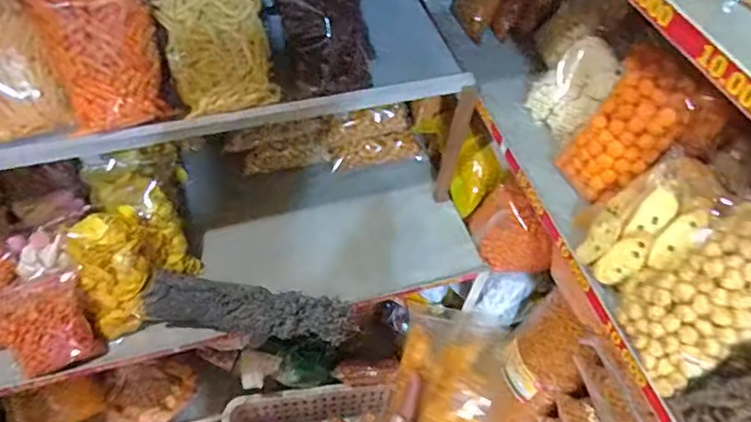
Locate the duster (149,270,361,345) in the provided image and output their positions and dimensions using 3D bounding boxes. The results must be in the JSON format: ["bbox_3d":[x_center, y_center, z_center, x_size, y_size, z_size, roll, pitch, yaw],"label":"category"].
[{"bbox_3d":[-0.225,0.179,0.947,0.365,0.079,0.080,7,52,4],"label":"duster"}]

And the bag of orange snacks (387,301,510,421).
[{"bbox_3d":[0.067,0.165,0.427,0.080,0.042,0.172,2,62,0],"label":"bag of orange snacks"}]

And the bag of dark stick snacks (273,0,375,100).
[{"bbox_3d":[-0.091,-0.311,0.854,0.161,0.242,0.080,-5,25,8],"label":"bag of dark stick snacks"}]

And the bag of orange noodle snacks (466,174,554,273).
[{"bbox_3d":[0.257,0.044,1.018,0.063,0.177,0.176,-23,56,-19],"label":"bag of orange noodle snacks"}]

